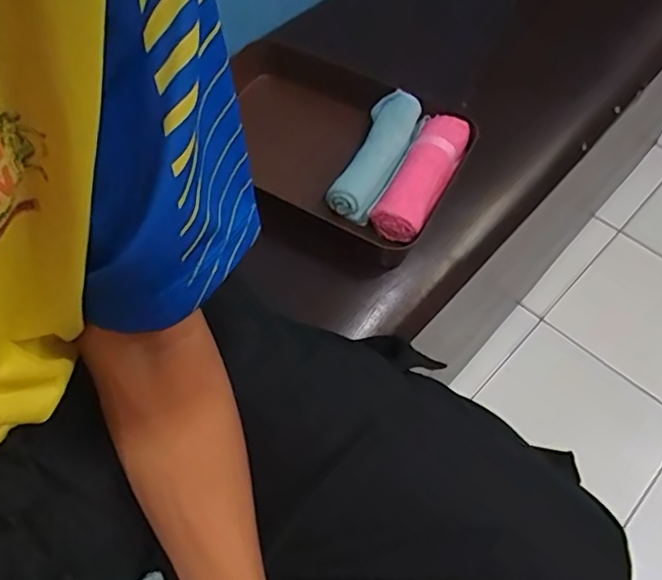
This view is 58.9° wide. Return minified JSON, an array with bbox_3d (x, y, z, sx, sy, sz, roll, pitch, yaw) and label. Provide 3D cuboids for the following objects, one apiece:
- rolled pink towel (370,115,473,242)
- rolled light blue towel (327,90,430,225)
[{"bbox_3d":[0.087,-0.107,0.557,0.047,0.044,0.137,23,59,15],"label":"rolled pink towel"},{"bbox_3d":[0.045,-0.130,0.565,0.053,0.042,0.142,19,58,12],"label":"rolled light blue towel"}]

